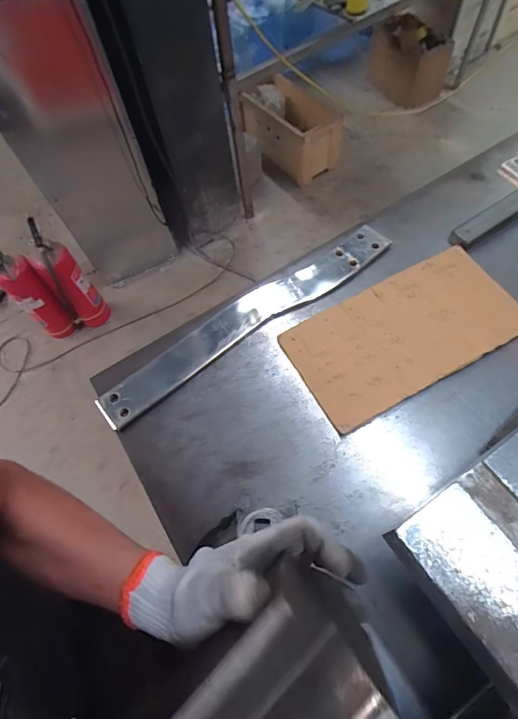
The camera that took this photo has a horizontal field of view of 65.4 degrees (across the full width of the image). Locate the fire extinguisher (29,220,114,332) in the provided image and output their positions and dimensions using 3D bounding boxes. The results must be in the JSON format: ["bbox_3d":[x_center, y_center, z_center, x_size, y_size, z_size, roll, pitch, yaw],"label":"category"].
[{"bbox_3d":[-0.705,-0.283,1.494,0.140,0.440,0.135,-36,65,-13],"label":"fire extinguisher"}]

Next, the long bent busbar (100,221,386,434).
[{"bbox_3d":[-0.009,-0.068,0.593,0.488,0.010,0.068,-34,66,-14],"label":"long bent busbar"}]

